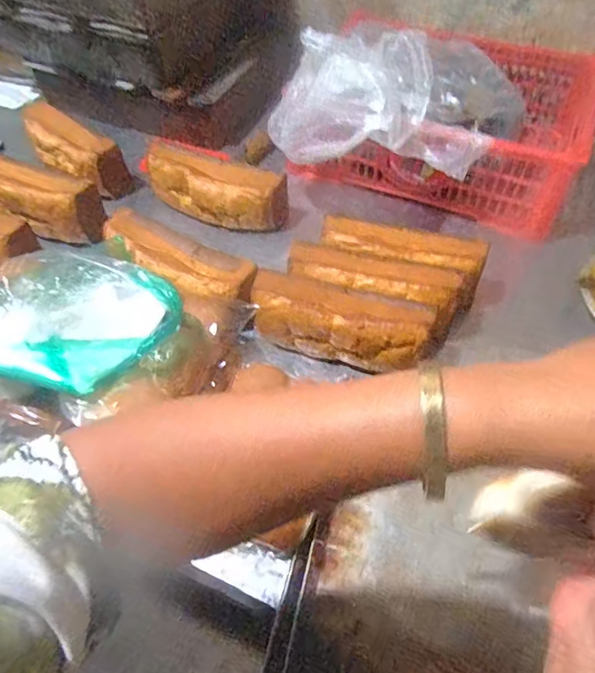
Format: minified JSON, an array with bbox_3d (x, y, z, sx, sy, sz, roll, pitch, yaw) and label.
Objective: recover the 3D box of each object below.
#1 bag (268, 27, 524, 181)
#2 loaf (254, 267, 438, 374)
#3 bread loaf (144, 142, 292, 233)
[{"bbox_3d":[0.156,-0.356,0.723,0.279,0.124,0.345,31,58,20],"label":"bag"},{"bbox_3d":[0.047,-0.017,0.606,0.217,0.075,0.068,18,54,12],"label":"loaf"},{"bbox_3d":[-0.125,-0.223,0.774,0.219,0.078,0.066,13,53,9],"label":"bread loaf"}]

